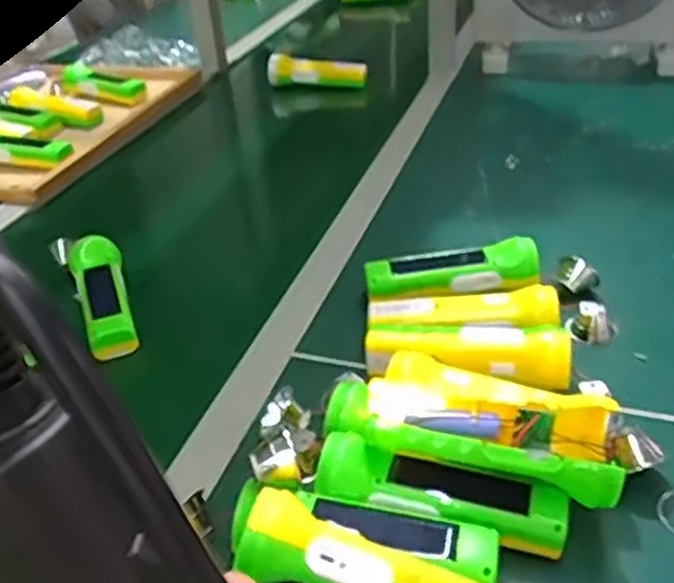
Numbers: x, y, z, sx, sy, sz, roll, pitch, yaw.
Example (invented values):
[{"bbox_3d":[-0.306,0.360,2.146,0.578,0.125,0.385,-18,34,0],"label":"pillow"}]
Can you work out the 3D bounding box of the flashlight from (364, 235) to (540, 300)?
[{"bbox_3d":[0.111,-0.014,0.721,0.165,0.051,0.063,-3,34,2],"label":"flashlight"}]

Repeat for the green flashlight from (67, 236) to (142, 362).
[{"bbox_3d":[-0.235,0.000,0.747,0.048,0.035,0.180,-16,35,-17],"label":"green flashlight"}]

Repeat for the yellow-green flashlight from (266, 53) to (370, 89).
[{"bbox_3d":[-0.039,-0.392,1.326,0.181,0.047,0.045,3,34,12],"label":"yellow-green flashlight"}]

